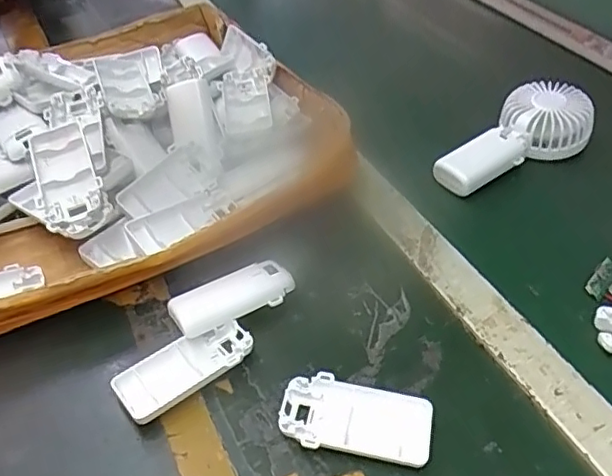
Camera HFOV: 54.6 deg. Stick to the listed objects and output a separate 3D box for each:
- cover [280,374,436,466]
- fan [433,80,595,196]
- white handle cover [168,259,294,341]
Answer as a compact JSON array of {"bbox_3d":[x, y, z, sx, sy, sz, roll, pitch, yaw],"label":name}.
[{"bbox_3d":[0.033,0.119,0.387,0.095,0.016,0.049,6,44,9],"label":"cover"},{"bbox_3d":[0.208,-0.097,0.578,0.170,0.042,0.083,-35,53,-30],"label":"fan"},{"bbox_3d":[-0.056,0.047,0.455,0.091,0.020,0.041,-22,47,-19],"label":"white handle cover"}]

